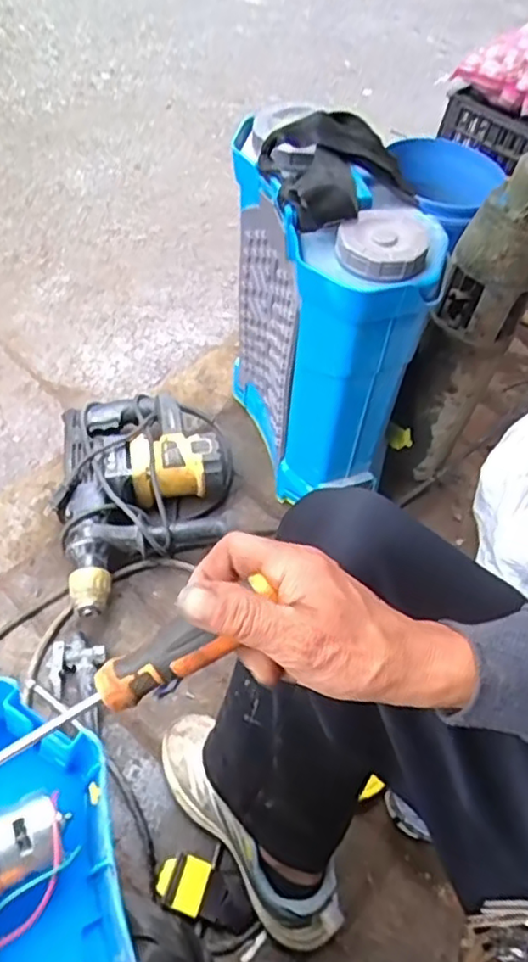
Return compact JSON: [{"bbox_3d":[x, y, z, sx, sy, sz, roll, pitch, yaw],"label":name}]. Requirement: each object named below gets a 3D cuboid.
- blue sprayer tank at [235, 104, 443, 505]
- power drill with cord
[{"bbox_3d":[0.075,-0.220,0.928,0.179,0.482,0.379,-9,56,-18],"label":"blue sprayer tank"},{"bbox_3d":[-0.180,0.012,0.988,0.246,0.089,0.376,0,54,-12],"label":"power drill with cord"}]

